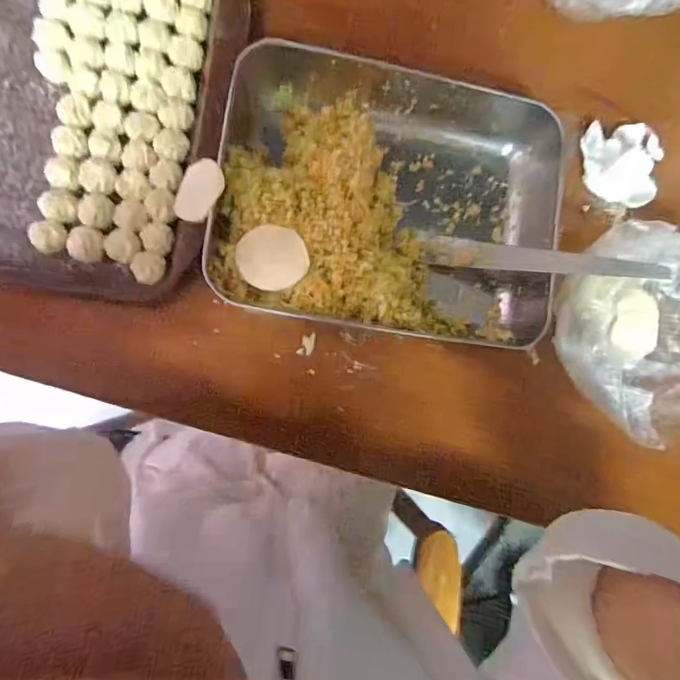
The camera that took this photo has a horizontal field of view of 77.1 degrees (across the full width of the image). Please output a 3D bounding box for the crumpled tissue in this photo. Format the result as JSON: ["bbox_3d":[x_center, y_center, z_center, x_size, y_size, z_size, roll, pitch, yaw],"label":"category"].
[{"bbox_3d":[0.252,-0.161,0.372,0.078,0.028,0.074,16,83,-7],"label":"crumpled tissue"}]

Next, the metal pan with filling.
[{"bbox_3d":[0.042,-0.116,0.324,0.251,0.045,0.215,7,84,-8],"label":"metal pan with filling"}]

